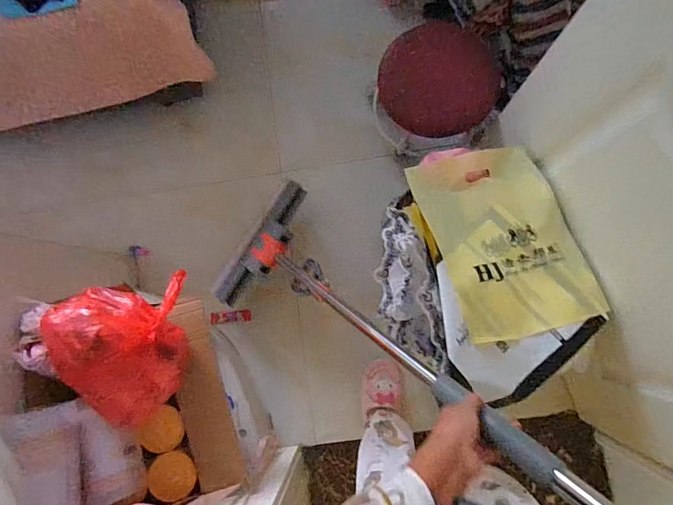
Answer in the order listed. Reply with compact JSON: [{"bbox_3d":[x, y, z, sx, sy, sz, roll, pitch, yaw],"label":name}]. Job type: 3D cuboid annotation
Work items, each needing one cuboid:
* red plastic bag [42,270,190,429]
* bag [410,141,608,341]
[{"bbox_3d":[-0.419,0.193,0.793,0.211,0.169,0.283,-7,83,3],"label":"red plastic bag"},{"bbox_3d":[0.339,-0.033,0.818,0.293,0.030,0.391,-17,75,-12],"label":"bag"}]

